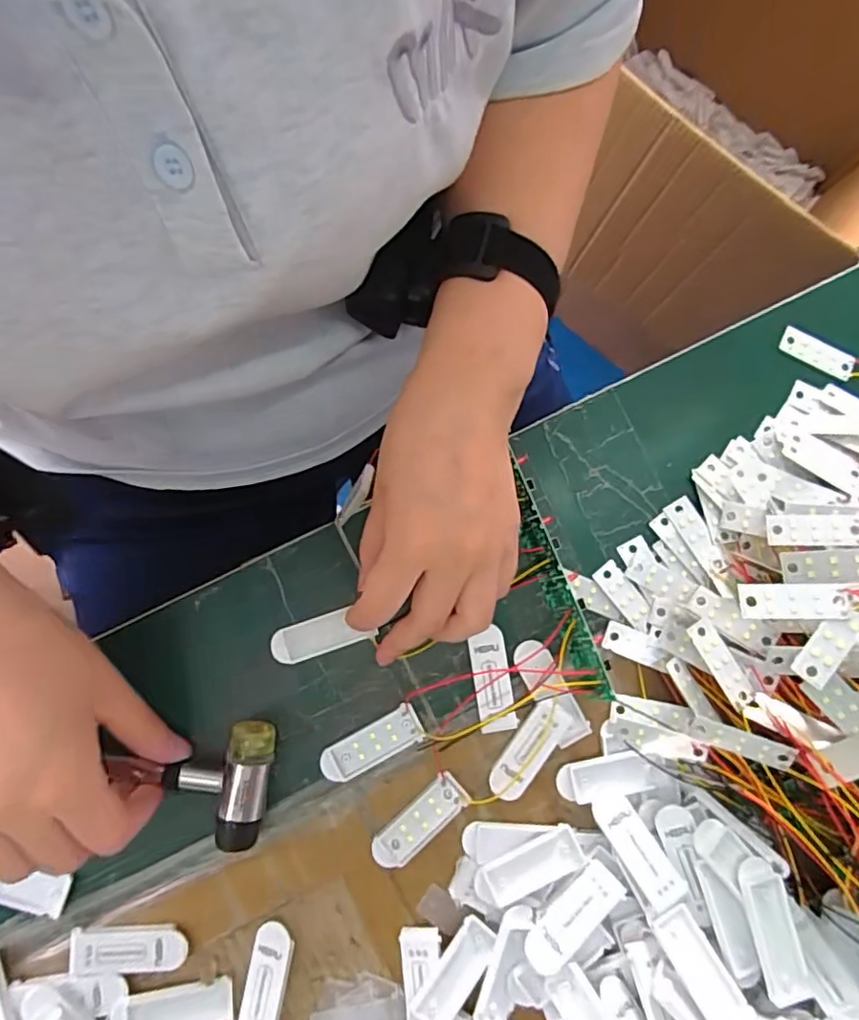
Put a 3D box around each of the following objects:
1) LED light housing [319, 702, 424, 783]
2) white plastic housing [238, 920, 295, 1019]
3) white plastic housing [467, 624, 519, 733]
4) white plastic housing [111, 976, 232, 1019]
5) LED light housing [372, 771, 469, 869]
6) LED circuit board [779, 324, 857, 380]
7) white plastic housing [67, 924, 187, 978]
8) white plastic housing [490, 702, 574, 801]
[{"bbox_3d":[-0.032,0.128,0.318,0.057,0.004,0.021,-26,87,-5],"label":"LED light housing"},{"bbox_3d":[-0.084,0.243,0.299,0.021,0.008,0.055,12,84,-2],"label":"white plastic housing"},{"bbox_3d":[0.034,0.094,0.322,0.021,0.007,0.054,-10,85,-4],"label":"white plastic housing"},{"bbox_3d":[-0.130,0.256,0.297,0.056,0.004,0.024,-6,82,-12],"label":"white plastic housing"},{"bbox_3d":[-0.006,0.167,0.310,0.056,0.006,0.020,-41,88,-6],"label":"LED light housing"},{"bbox_3d":[0.238,-0.096,0.358,0.045,0.006,0.016,29,84,0],"label":"LED circuit board"},{"bbox_3d":[-0.154,0.225,0.297,0.057,0.007,0.021,0,85,-3],"label":"white plastic housing"},{"bbox_3d":[0.054,0.131,0.314,0.021,0.008,0.054,35,84,0],"label":"white plastic housing"}]

